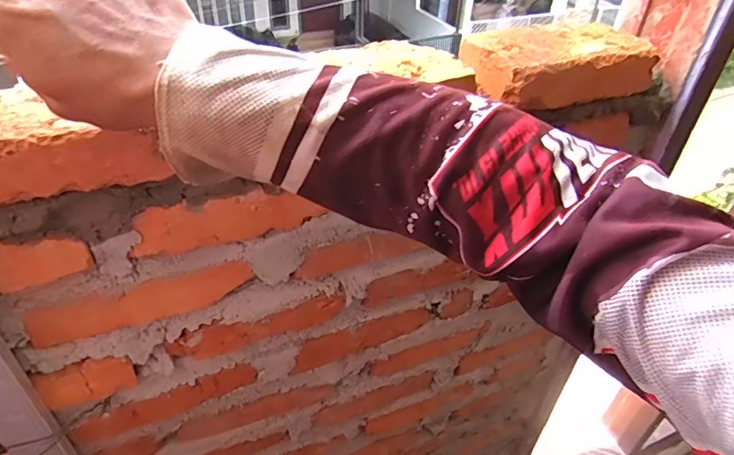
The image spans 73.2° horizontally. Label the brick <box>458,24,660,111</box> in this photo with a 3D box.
[{"bbox_3d":[0.203,-0.172,0.527,0.205,0.052,0.095,-14,42,-19],"label":"brick"}]

